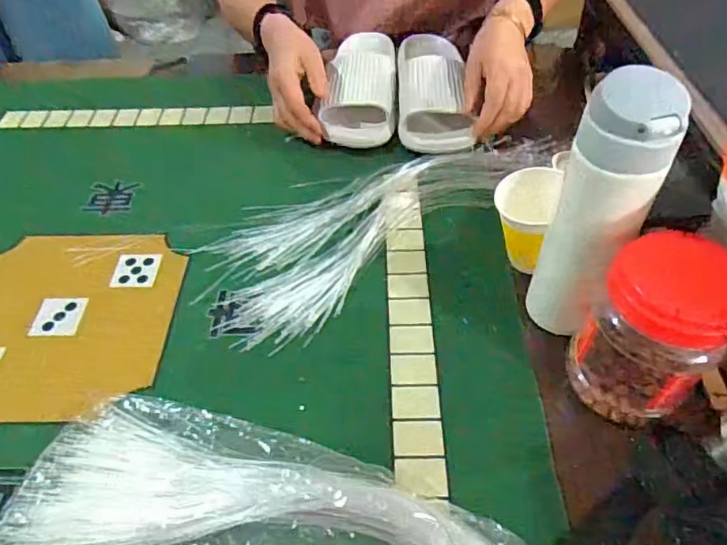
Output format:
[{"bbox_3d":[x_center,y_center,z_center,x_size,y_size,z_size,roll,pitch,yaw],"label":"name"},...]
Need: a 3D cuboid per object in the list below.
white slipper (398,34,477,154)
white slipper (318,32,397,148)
[{"bbox_3d":[0.089,-0.243,0.709,0.092,0.054,0.240,-1,50,4],"label":"white slipper"},{"bbox_3d":[0.000,-0.250,0.723,0.084,0.053,0.221,3,50,7],"label":"white slipper"}]

